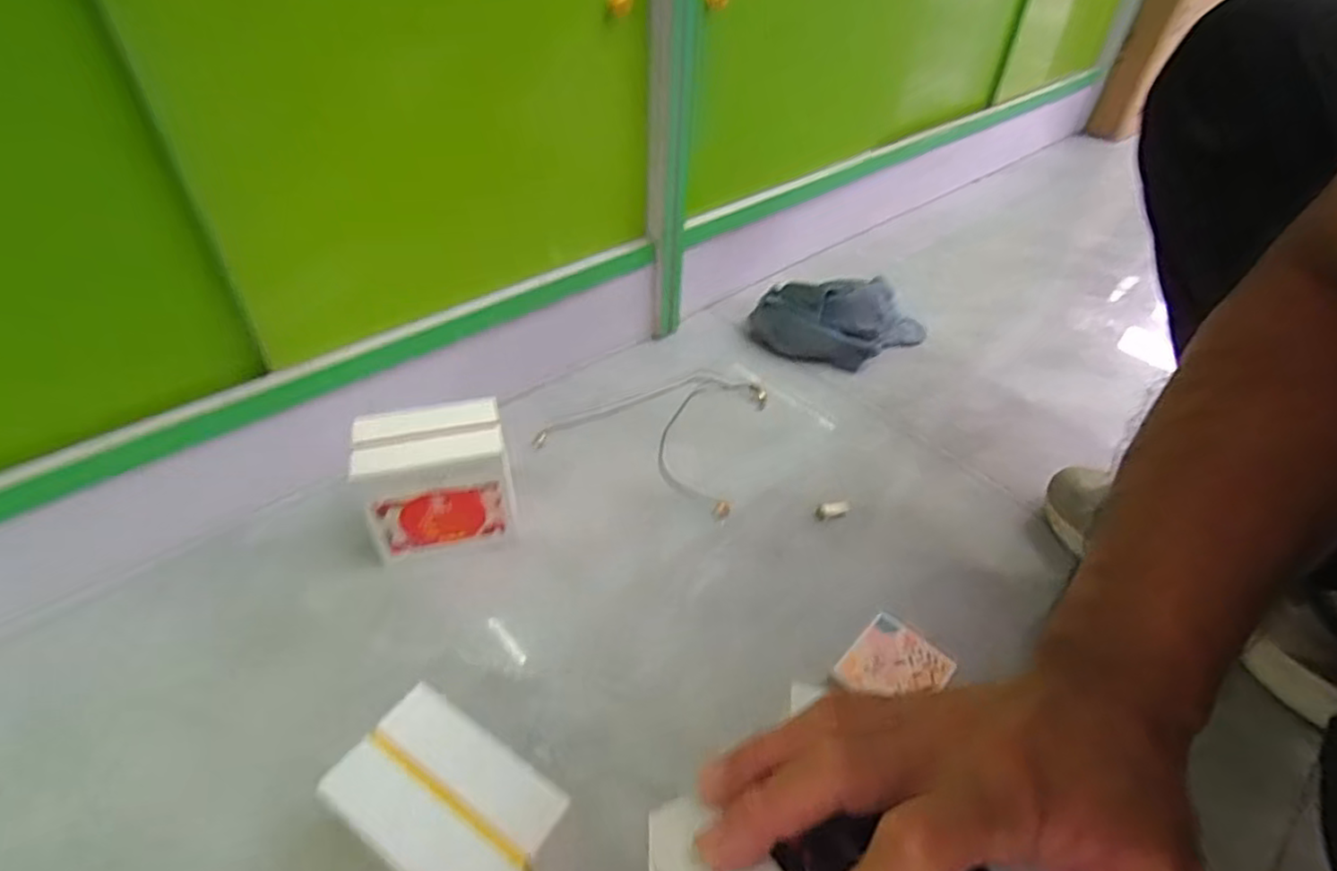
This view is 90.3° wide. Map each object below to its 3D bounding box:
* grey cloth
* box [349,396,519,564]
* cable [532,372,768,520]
[{"bbox_3d":[0.209,-0.146,0.814,0.208,0.072,0.125,11,44,8],"label":"grey cloth"},{"bbox_3d":[-0.192,0.040,0.557,0.112,0.113,0.068,-13,46,-17],"label":"box"},{"bbox_3d":[-0.008,-0.014,0.716,0.205,0.016,0.186,18,45,15],"label":"cable"}]

